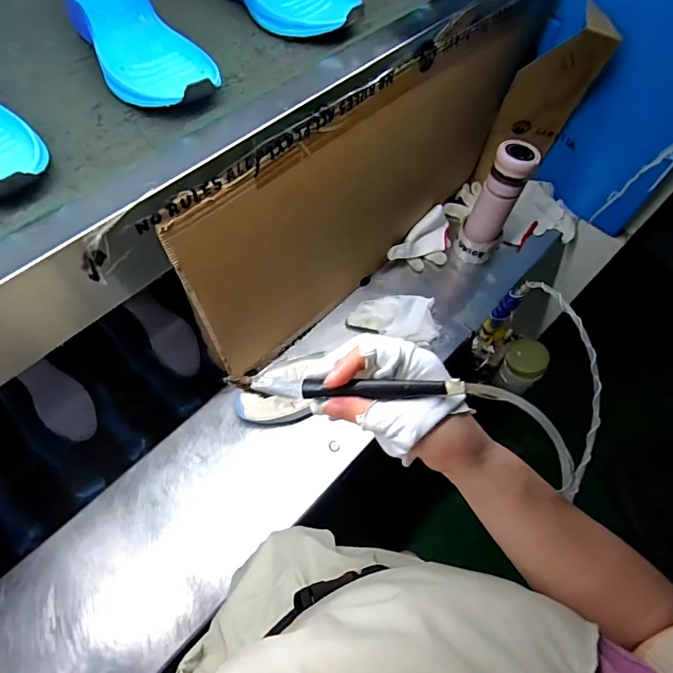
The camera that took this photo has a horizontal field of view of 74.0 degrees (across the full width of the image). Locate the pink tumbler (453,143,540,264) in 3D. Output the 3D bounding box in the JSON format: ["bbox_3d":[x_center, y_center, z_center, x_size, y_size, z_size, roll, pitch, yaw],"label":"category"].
[{"bbox_3d":[0.289,-0.237,0.838,0.080,0.241,0.067,21,60,10],"label":"pink tumbler"}]

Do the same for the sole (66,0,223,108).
[{"bbox_3d":[-0.208,-0.307,0.459,0.092,0.043,0.254,-30,67,-18],"label":"sole"}]

